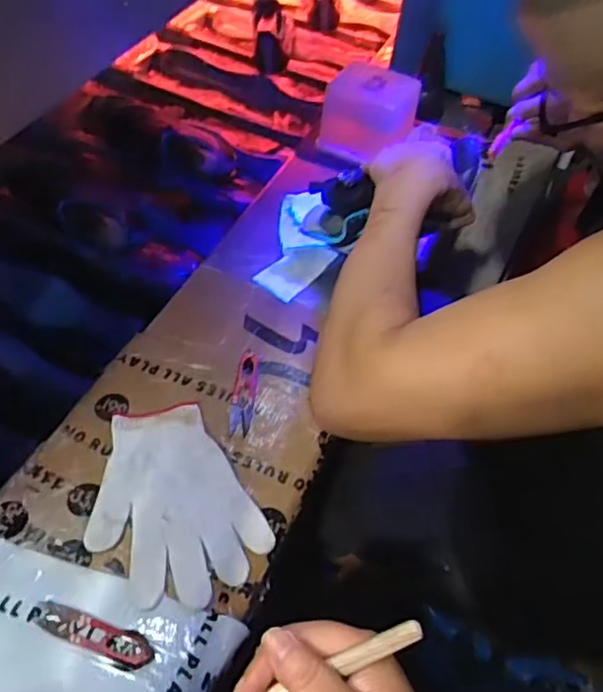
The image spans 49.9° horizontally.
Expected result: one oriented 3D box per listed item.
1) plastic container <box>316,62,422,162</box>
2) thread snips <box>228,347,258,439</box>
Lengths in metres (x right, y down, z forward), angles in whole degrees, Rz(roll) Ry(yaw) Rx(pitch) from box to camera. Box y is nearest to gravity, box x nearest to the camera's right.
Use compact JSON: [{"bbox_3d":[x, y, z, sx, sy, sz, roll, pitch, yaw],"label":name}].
[{"bbox_3d":[0.099,-0.340,0.951,0.121,0.093,0.098,25,53,13],"label":"plastic container"},{"bbox_3d":[-0.058,0.047,0.684,0.024,0.009,0.103,9,51,1],"label":"thread snips"}]

